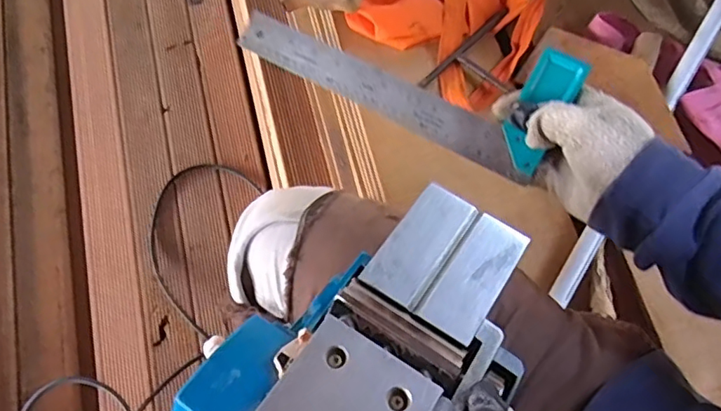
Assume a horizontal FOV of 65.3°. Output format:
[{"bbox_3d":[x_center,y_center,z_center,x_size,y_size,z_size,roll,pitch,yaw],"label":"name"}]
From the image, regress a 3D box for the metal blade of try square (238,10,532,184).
[{"bbox_3d":[0.014,-0.105,0.505,0.301,0.008,0.035,30,99,18],"label":"metal blade of try square"}]

